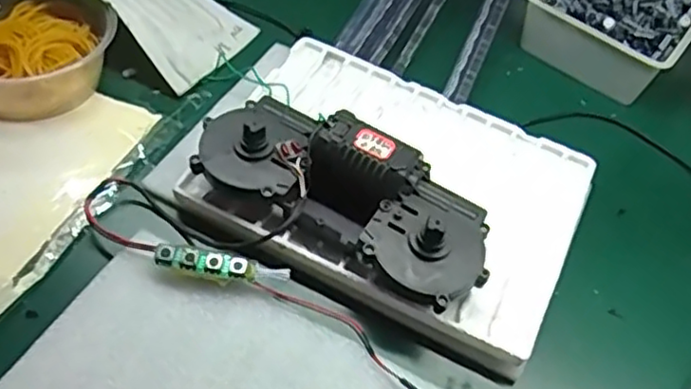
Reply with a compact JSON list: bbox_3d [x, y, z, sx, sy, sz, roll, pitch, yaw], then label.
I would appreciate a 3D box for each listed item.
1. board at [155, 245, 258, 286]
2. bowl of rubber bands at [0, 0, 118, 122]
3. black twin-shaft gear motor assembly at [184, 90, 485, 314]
[{"bbox_3d":[-0.094,0.047,0.455,0.067,0.005,0.019,13,83,-3],"label":"board"},{"bbox_3d":[-0.257,-0.123,0.550,0.124,0.056,0.133,4,52,-5],"label":"bowl of rubber bands"},{"bbox_3d":[0.000,0.000,0.484,0.213,0.054,0.089,29,54,14],"label":"black twin-shaft gear motor assembly"}]

